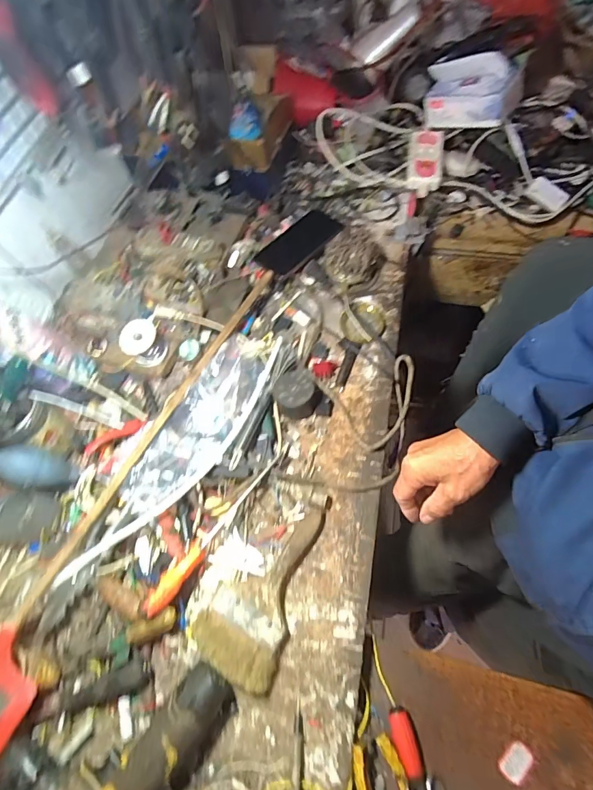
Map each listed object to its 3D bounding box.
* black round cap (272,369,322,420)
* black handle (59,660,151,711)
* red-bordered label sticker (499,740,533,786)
[{"bbox_3d":[0.000,-0.005,0.600,0.069,0.043,0.066,-2,63,3],"label":"black round cap"},{"bbox_3d":[-0.214,0.328,0.460,0.107,0.029,0.026,-24,67,6],"label":"black handle"},{"bbox_3d":[0.239,0.399,0.447,0.038,0.006,0.026,-40,67,-15],"label":"red-bordered label sticker"}]

